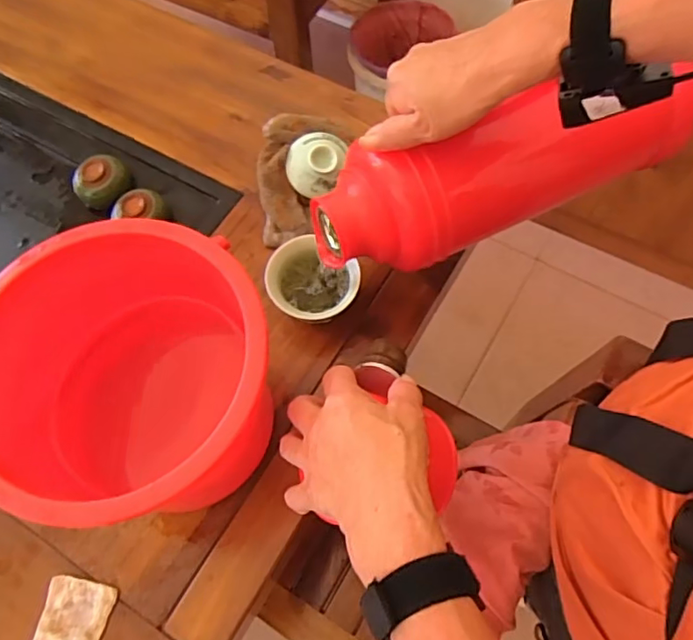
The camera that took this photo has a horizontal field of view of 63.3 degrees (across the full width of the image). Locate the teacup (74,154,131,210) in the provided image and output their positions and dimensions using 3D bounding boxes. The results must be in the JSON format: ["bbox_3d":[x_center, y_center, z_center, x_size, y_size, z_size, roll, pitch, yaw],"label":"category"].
[{"bbox_3d":[-0.291,-0.167,0.663,0.066,0.043,0.061,-35,69,-13],"label":"teacup"}]

